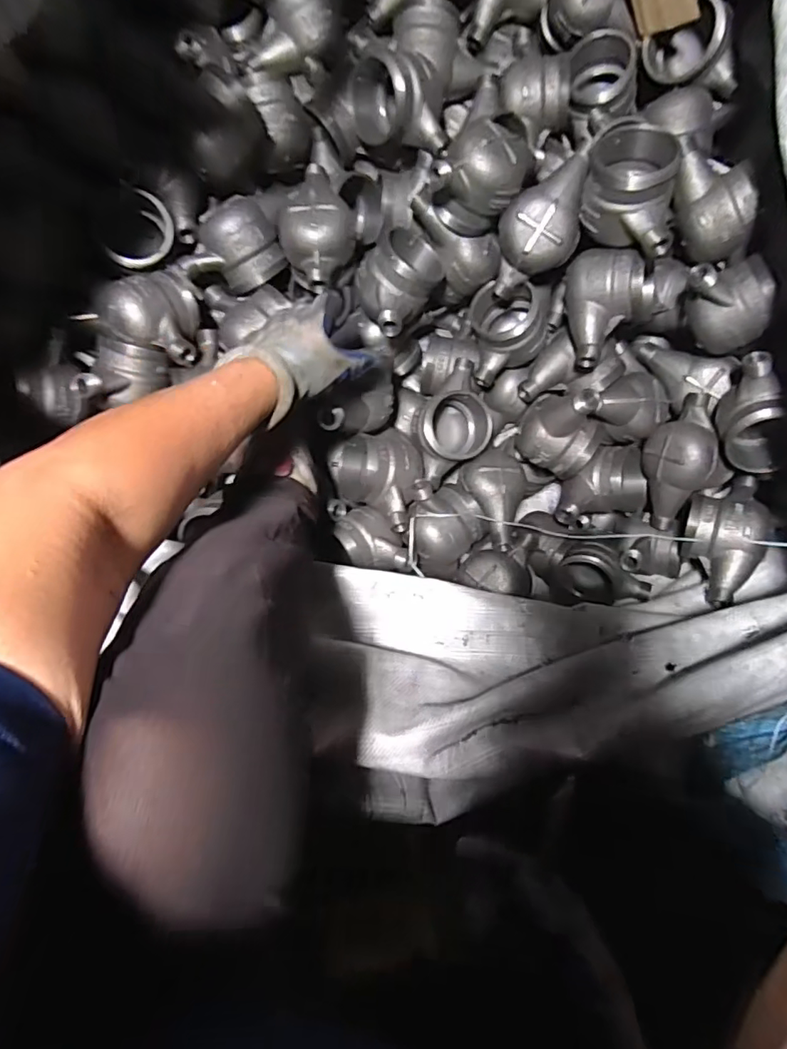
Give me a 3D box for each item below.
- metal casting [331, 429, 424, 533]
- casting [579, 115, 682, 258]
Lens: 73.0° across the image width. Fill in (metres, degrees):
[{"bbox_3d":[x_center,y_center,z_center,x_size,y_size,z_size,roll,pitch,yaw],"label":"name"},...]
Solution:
[{"bbox_3d":[-0.014,-0.054,0.624,0.104,0.086,0.124,-16,94,-5],"label":"metal casting"},{"bbox_3d":[0.226,-0.319,0.522,0.076,0.081,0.114,0,93,-6],"label":"casting"}]

